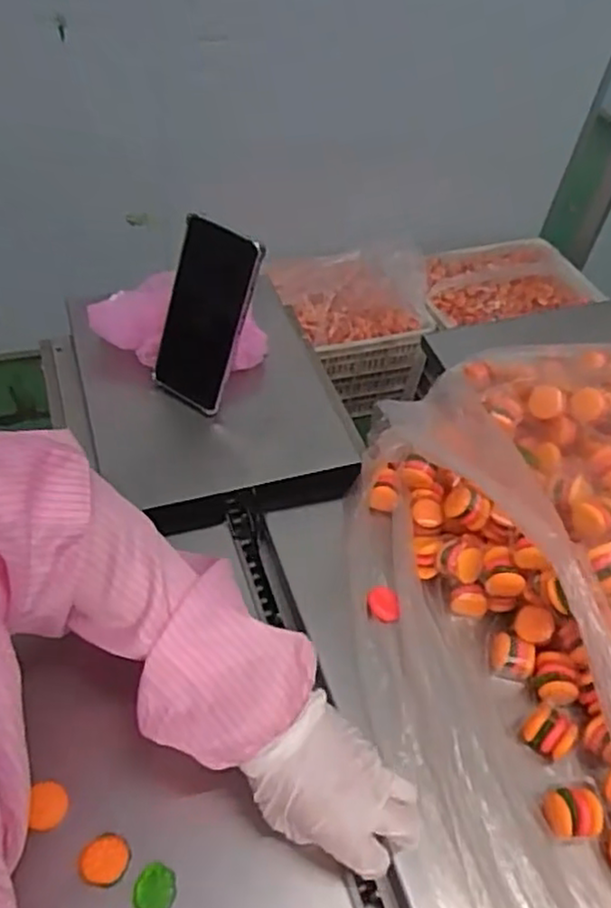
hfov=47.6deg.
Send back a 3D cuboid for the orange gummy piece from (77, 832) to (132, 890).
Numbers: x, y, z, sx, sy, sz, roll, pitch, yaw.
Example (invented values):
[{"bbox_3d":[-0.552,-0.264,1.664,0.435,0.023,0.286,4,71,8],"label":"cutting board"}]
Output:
[{"bbox_3d":[-0.125,0.254,0.432,0.029,0.010,0.026,-32,60,-29],"label":"orange gummy piece"}]

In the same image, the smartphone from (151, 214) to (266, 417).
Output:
[{"bbox_3d":[-0.094,-0.124,0.636,0.085,0.173,0.017,31,30,16],"label":"smartphone"}]

